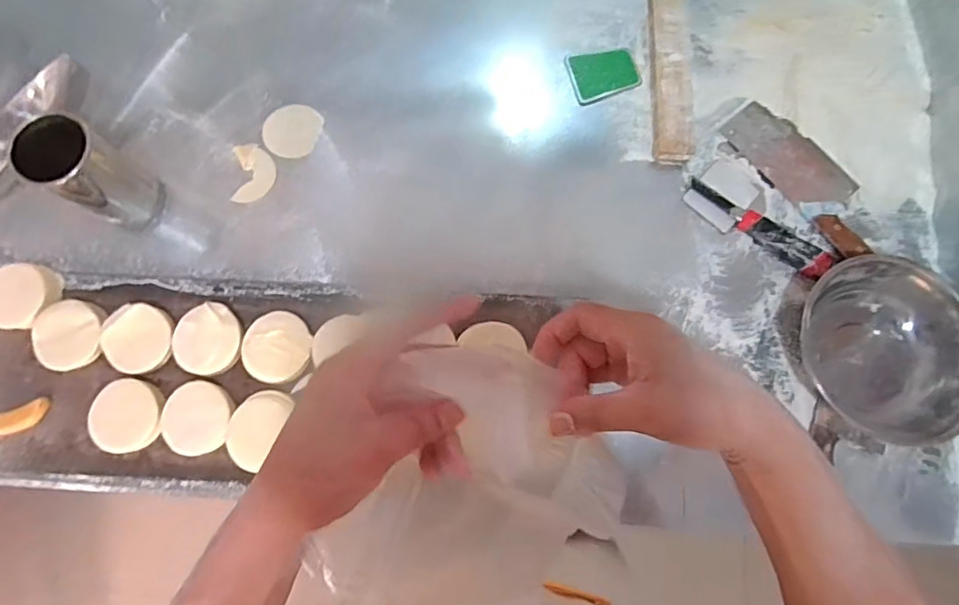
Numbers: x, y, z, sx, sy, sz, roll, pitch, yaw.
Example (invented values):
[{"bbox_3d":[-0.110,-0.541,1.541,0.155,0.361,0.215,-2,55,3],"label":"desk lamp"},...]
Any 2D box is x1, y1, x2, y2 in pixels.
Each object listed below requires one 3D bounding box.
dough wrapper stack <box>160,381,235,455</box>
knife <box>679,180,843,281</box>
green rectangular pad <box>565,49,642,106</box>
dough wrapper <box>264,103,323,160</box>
[{"bbox_3d":[-0.351,0.145,0.665,0.083,0.013,0.089,15,78,4],"label":"dough wrapper stack"},{"bbox_3d":[0.377,-0.101,0.727,0.206,0.023,0.043,32,80,7],"label":"knife"},{"bbox_3d":[0.184,-0.340,0.790,0.101,0.004,0.079,-17,78,-3],"label":"green rectangular pad"},{"bbox_3d":[-0.274,-0.253,0.779,0.083,0.004,0.087,20,78,5],"label":"dough wrapper"}]

